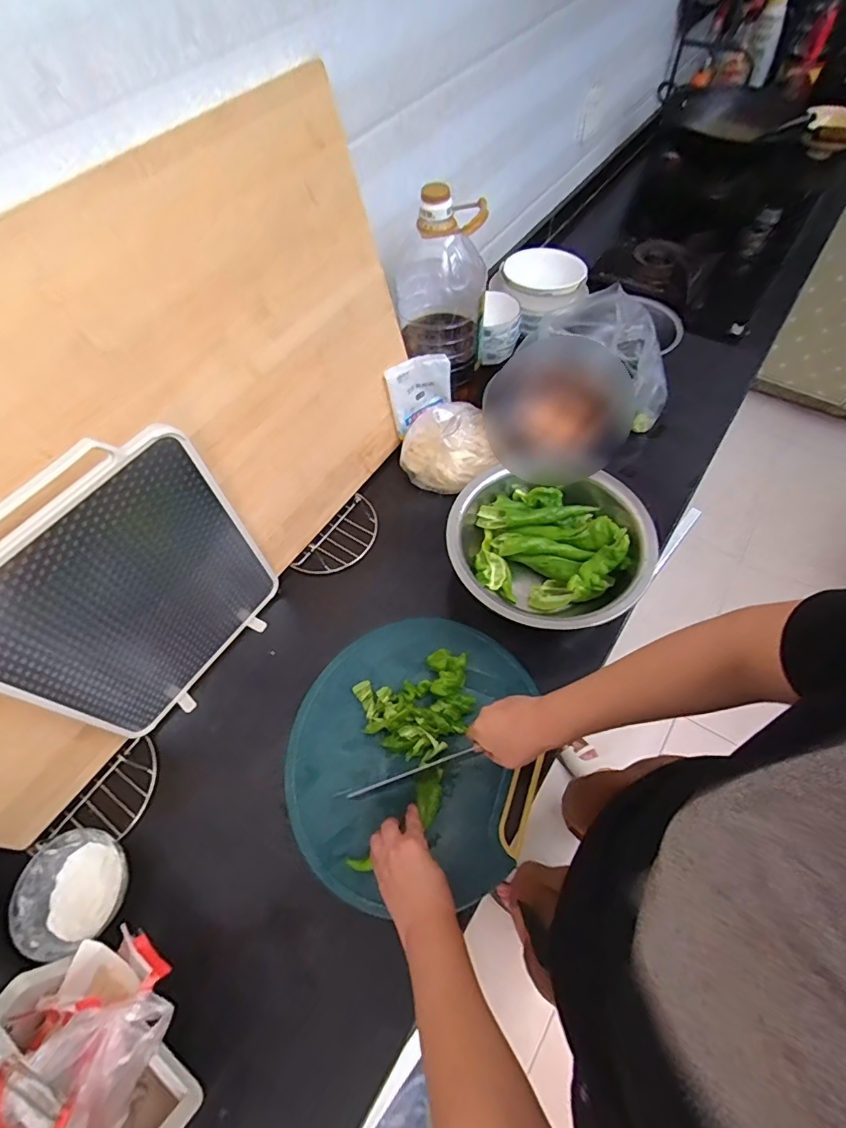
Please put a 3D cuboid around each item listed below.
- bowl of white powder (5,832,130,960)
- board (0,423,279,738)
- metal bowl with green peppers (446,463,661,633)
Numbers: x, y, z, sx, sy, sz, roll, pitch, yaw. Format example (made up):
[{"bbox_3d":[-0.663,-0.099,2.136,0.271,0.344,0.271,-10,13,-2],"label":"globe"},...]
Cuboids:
[{"bbox_3d":[-0.400,0.378,0.571,0.113,0.057,0.115,1,60,-1],"label":"bowl of white powder"},{"bbox_3d":[-0.320,0.040,0.570,0.019,0.383,0.282,30,66,18],"label":"board"},{"bbox_3d":[0.178,-0.019,0.742,0.272,0.116,0.279,33,65,16],"label":"metal bowl with green peppers"}]

